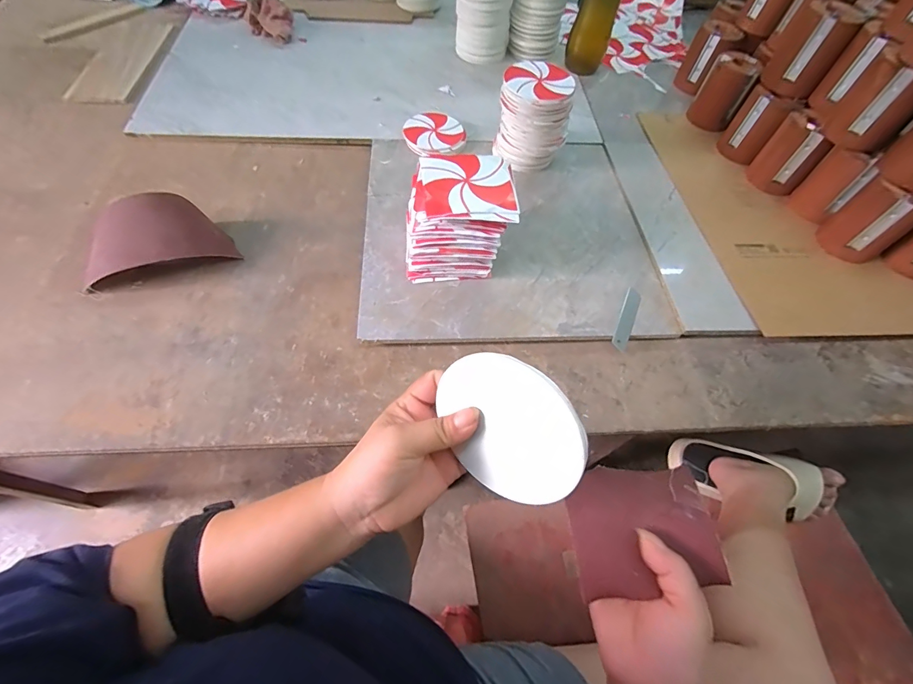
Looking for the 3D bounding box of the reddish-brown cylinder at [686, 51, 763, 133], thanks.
[{"bbox_3d":[0.477,-0.447,0.734,0.077,0.101,0.068,32,62,15],"label":"reddish-brown cylinder"}]

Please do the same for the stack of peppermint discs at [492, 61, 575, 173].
[{"bbox_3d":[0.116,-0.340,0.630,0.108,0.125,0.101,14,59,5],"label":"stack of peppermint discs"}]

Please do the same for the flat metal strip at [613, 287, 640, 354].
[{"bbox_3d":[0.219,-0.031,0.522,0.019,0.004,0.099,24,60,11],"label":"flat metal strip"}]

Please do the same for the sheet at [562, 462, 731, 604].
[{"bbox_3d":[0.129,0.131,0.287,0.093,0.011,0.080,-11,61,10],"label":"sheet"}]

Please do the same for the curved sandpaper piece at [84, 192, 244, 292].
[{"bbox_3d":[-0.387,-0.133,0.523,0.167,0.062,0.090,-23,63,-16],"label":"curved sandpaper piece"}]

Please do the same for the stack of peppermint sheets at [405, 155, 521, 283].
[{"bbox_3d":[0.000,-0.155,0.517,0.130,0.109,0.112,-1,59,-4],"label":"stack of peppermint sheets"}]

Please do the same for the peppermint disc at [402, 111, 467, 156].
[{"bbox_3d":[-0.037,-0.351,0.687,0.101,0.017,0.095,2,59,-3],"label":"peppermint disc"}]

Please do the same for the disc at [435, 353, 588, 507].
[{"bbox_3d":[0.032,0.053,0.246,0.090,0.095,0.005,-3,16,38],"label":"disc"}]

